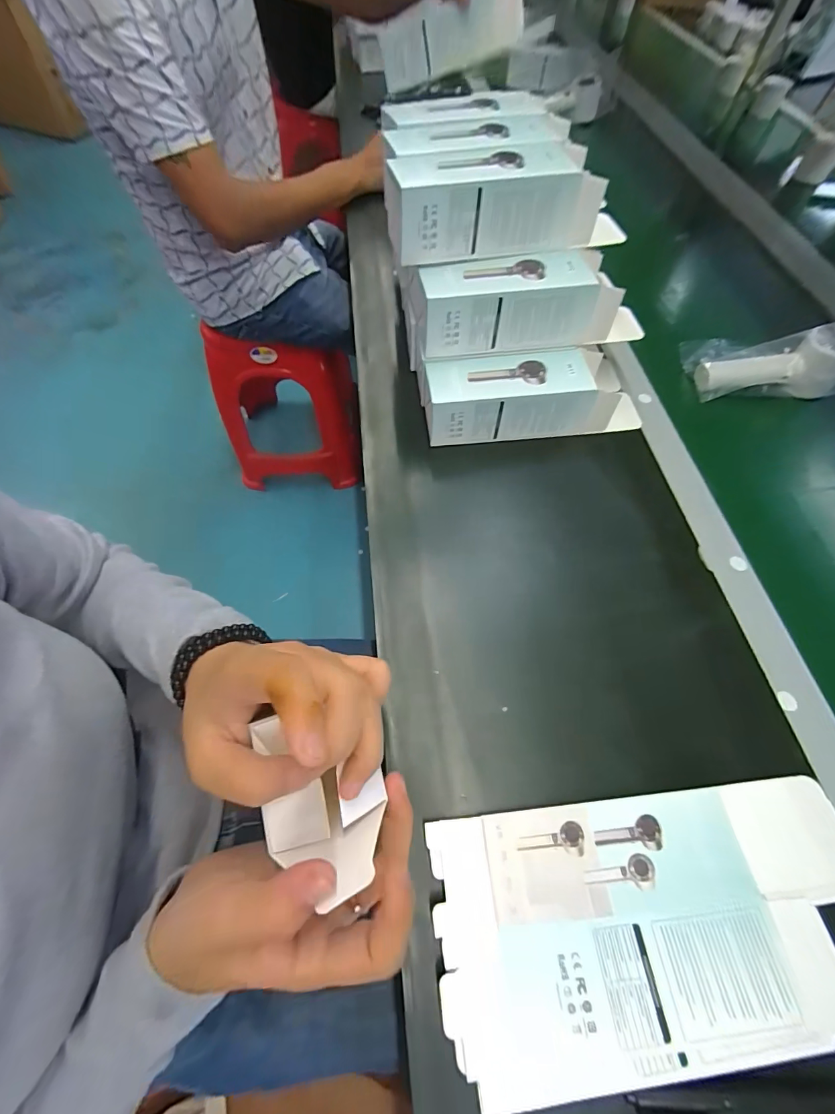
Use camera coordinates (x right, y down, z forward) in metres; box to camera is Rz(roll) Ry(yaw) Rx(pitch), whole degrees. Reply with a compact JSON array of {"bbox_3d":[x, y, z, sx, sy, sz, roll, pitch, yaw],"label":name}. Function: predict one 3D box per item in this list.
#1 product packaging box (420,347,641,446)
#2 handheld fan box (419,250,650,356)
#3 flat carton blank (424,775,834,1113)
[{"bbox_3d":[0.124,-0.169,0.437,0.243,0.072,0.074,-5,63,-5],"label":"product packaging box"},{"bbox_3d":[0.110,-0.254,0.408,0.228,0.060,0.071,-8,63,-7],"label":"handheld fan box"},{"bbox_3d":[0.145,0.217,0.245,0.262,0.005,0.126,-5,60,-3],"label":"flat carton blank"}]

